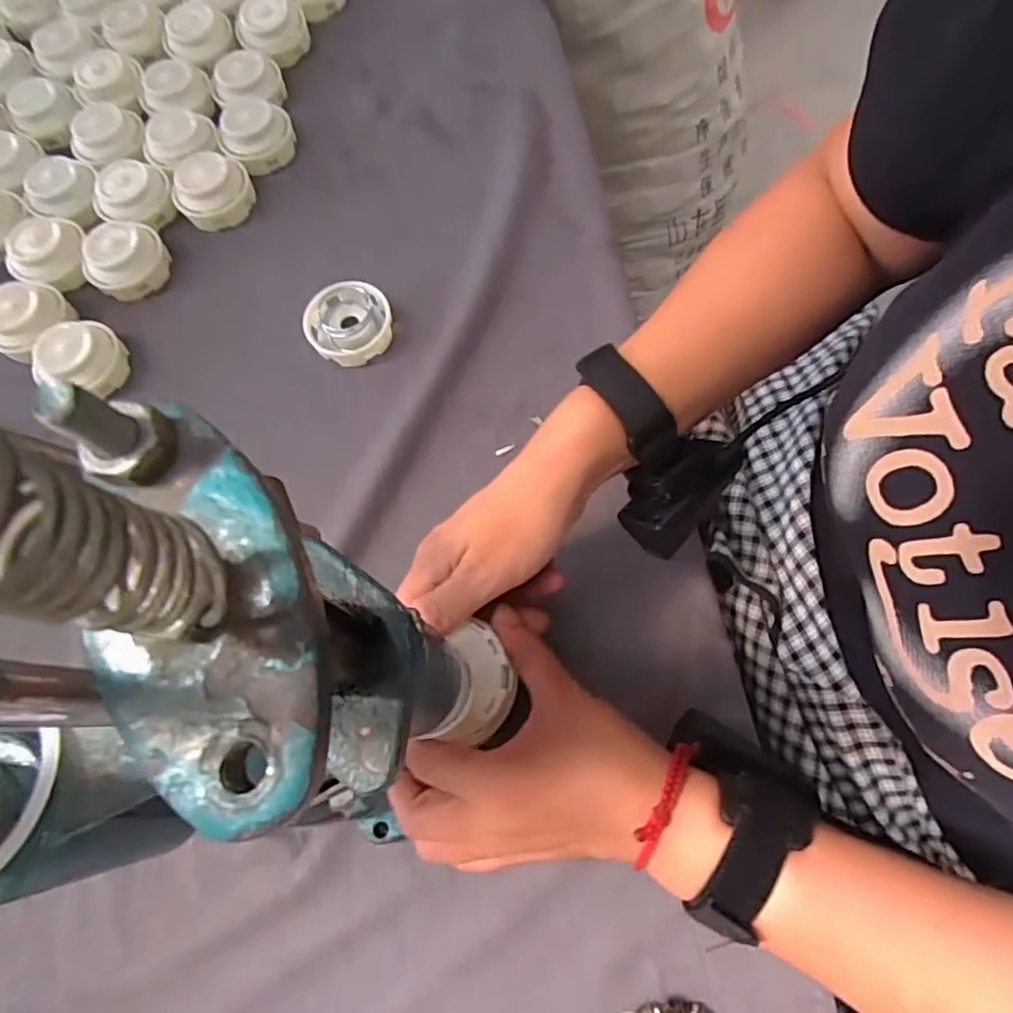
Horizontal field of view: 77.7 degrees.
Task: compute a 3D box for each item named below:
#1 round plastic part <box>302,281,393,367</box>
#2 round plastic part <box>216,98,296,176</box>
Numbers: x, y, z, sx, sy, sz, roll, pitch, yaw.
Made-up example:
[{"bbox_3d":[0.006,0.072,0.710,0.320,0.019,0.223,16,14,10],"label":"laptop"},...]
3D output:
[{"bbox_3d":[-0.116,-0.137,0.466,0.063,0.023,0.055,-36,71,-9],"label":"round plastic part"},{"bbox_3d":[-0.213,-0.318,0.534,0.060,0.028,0.060,-1,70,4],"label":"round plastic part"}]

